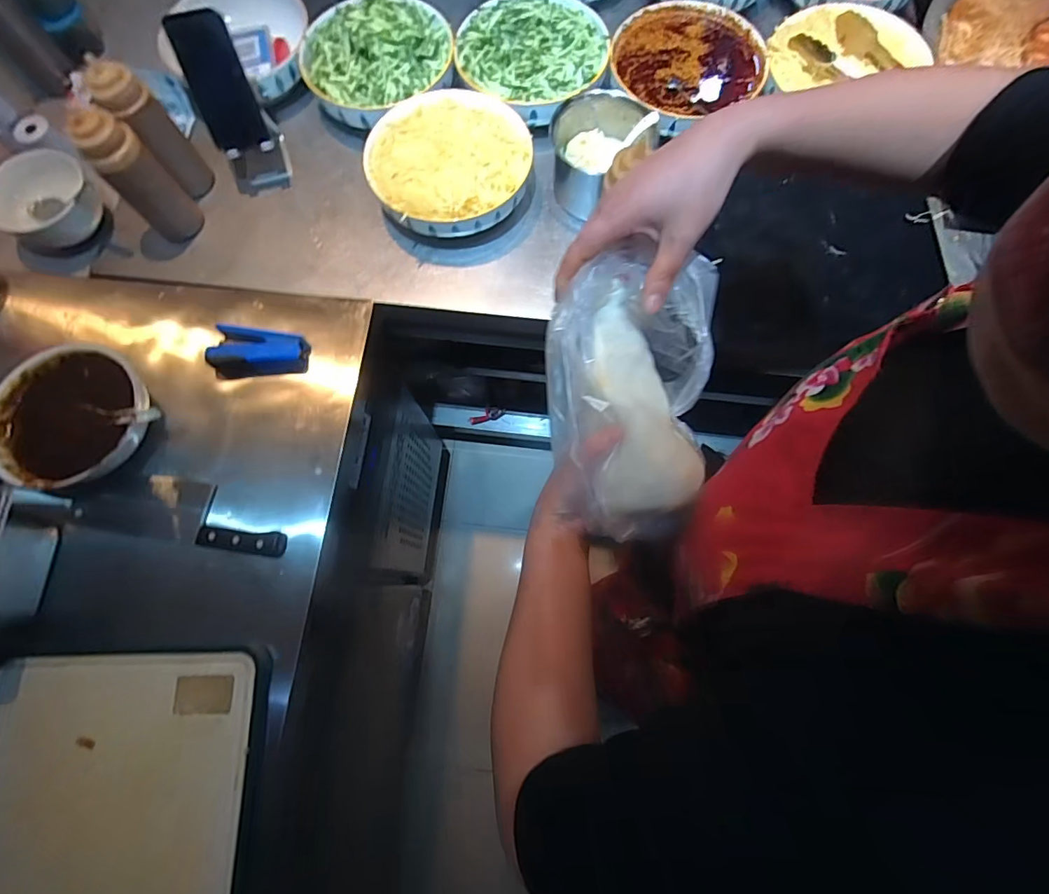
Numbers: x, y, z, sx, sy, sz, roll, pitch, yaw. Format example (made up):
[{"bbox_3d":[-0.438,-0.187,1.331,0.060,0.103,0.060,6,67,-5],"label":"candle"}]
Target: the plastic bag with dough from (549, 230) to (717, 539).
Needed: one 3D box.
[{"bbox_3d":[0.080,-0.044,0.379,0.119,0.062,0.216,3,77,-1],"label":"plastic bag with dough"}]

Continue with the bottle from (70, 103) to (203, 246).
[{"bbox_3d":[-0.514,-0.353,0.646,0.052,0.168,0.073,44,80,8],"label":"bottle"}]

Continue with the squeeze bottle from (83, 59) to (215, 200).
[{"bbox_3d":[-0.498,-0.419,0.662,0.062,0.174,0.067,-39,81,-9],"label":"squeeze bottle"}]

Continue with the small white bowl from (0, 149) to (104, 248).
[{"bbox_3d":[-0.676,-0.347,0.695,0.123,0.067,0.136,39,79,7],"label":"small white bowl"}]

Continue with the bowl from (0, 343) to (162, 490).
[{"bbox_3d":[-0.547,-0.035,0.578,0.180,0.062,0.176,-39,81,-9],"label":"bowl"}]

